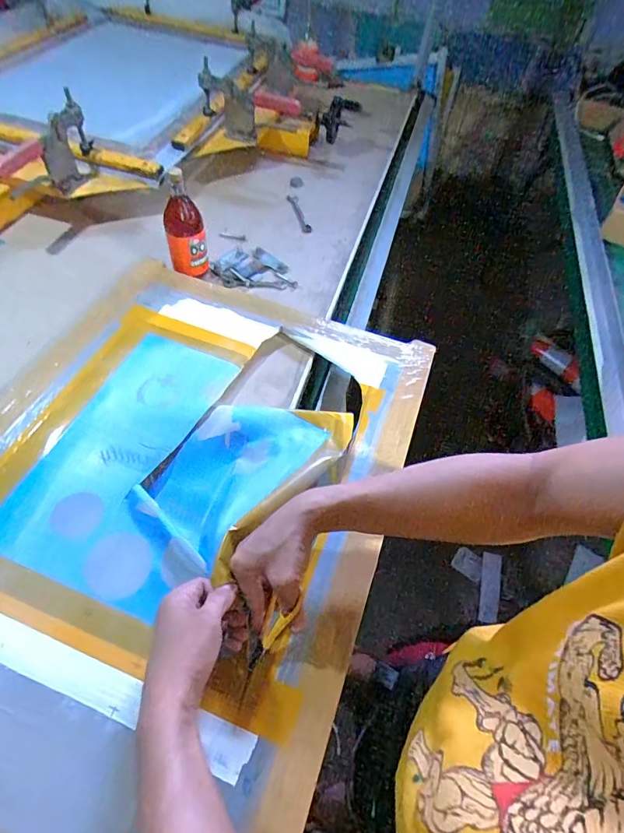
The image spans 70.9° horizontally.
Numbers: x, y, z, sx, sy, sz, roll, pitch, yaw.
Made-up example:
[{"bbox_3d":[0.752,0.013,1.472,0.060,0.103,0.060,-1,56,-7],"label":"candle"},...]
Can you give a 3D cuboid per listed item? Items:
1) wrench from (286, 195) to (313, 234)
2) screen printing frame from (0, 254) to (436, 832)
[{"bbox_3d":[-0.027,-0.438,0.946,0.024,0.009,0.139,-13,57,-14],"label":"wrench"},{"bbox_3d":[-0.174,0.092,0.538,0.520,0.027,0.723,19,55,8],"label":"screen printing frame"}]

